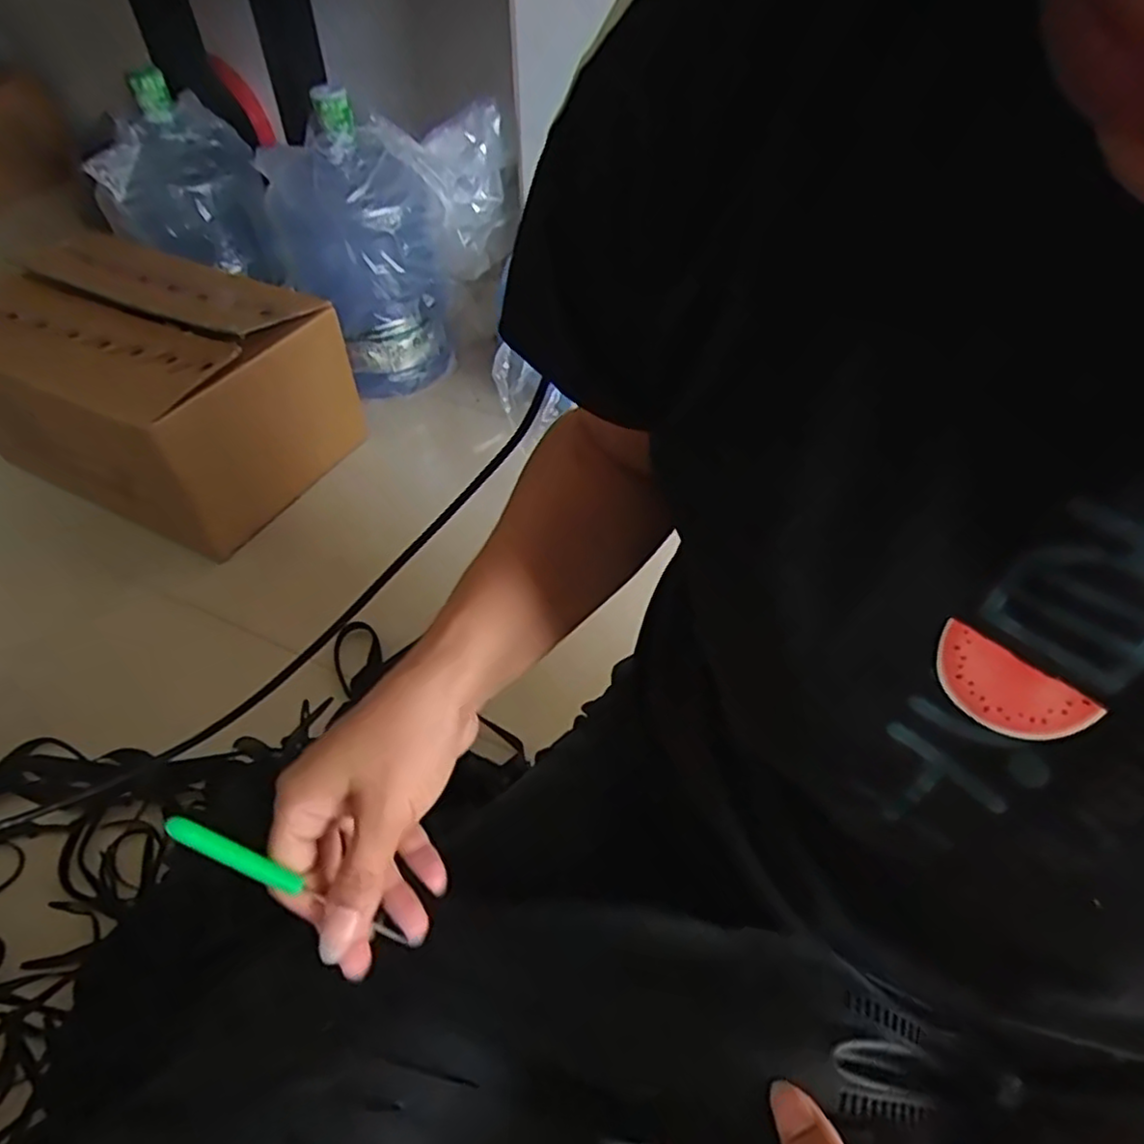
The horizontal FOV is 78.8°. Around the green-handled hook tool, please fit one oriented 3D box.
[{"bbox_3d":[-0.127,0.137,0.307,0.111,0.007,0.011,32,53,-8],"label":"green-handled hook tool"}]

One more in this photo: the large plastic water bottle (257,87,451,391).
[{"bbox_3d":[-0.395,-0.576,1.282,0.233,0.403,0.306,-33,56,-25],"label":"large plastic water bottle"}]

